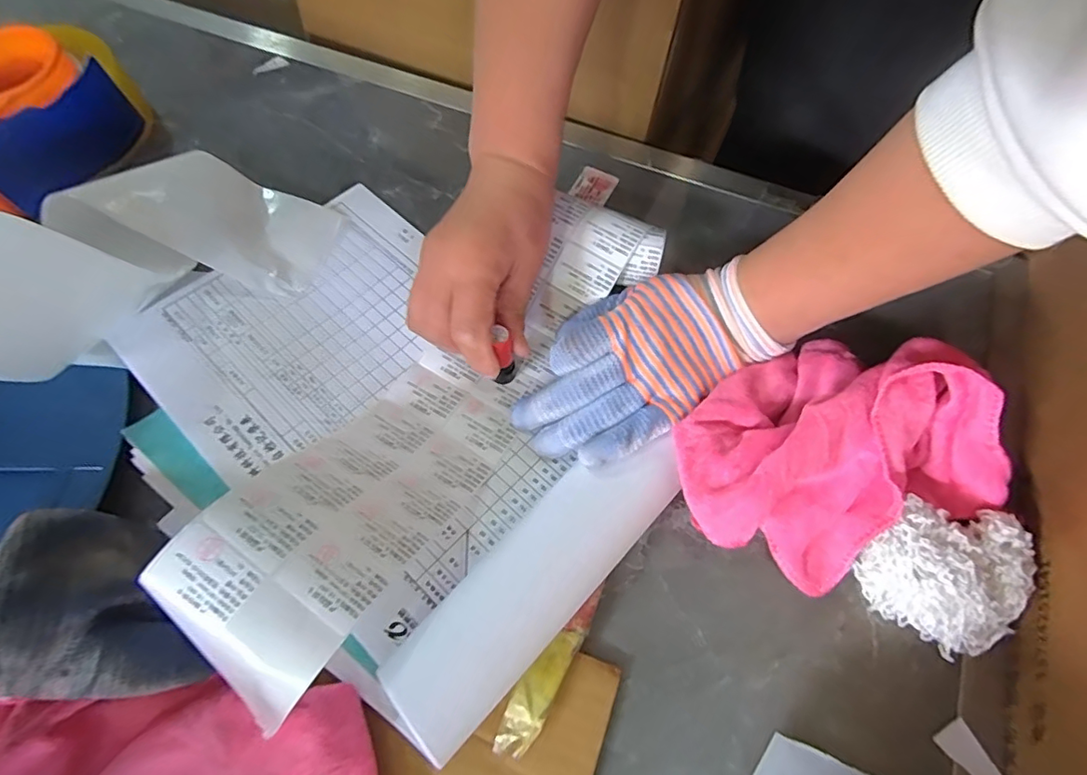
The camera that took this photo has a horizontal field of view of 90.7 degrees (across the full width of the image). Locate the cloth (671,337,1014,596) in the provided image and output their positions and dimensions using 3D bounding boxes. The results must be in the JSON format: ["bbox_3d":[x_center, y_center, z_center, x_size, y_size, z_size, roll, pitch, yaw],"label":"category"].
[{"bbox_3d":[0.158,0.038,0.302,0.169,0.070,0.122,-22,66,-13],"label":"cloth"}]

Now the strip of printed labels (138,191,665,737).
[{"bbox_3d":[-0.052,0.007,0.307,0.086,0.069,0.322,32,60,13],"label":"strip of printed labels"}]

